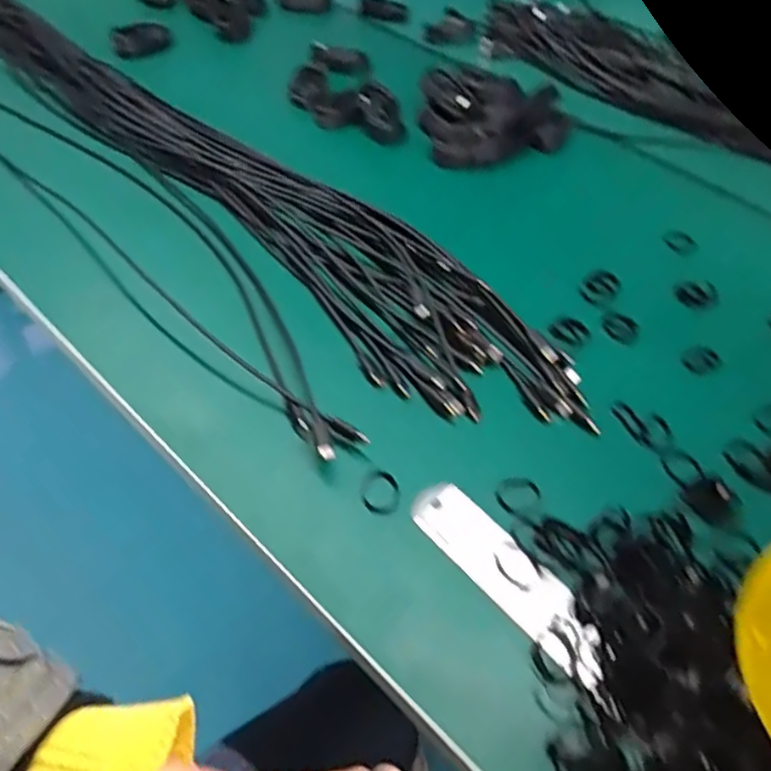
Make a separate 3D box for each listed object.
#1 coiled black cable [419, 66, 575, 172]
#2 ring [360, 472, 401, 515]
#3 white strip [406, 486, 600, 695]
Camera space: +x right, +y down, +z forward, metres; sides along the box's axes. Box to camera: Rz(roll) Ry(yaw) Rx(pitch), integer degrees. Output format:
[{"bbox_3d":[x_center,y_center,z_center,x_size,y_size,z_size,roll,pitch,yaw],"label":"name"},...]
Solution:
[{"bbox_3d":[0.122,-0.293,0.698,0.166,0.038,0.173,3,48,-4],"label":"coiled black cable"},{"bbox_3d":[-0.003,0.066,0.397,0.023,0.005,0.027,-11,51,-16],"label":"ring"},{"bbox_3d":[0.071,0.108,0.372,0.036,0.010,0.134,-36,60,-23],"label":"white strip"}]

